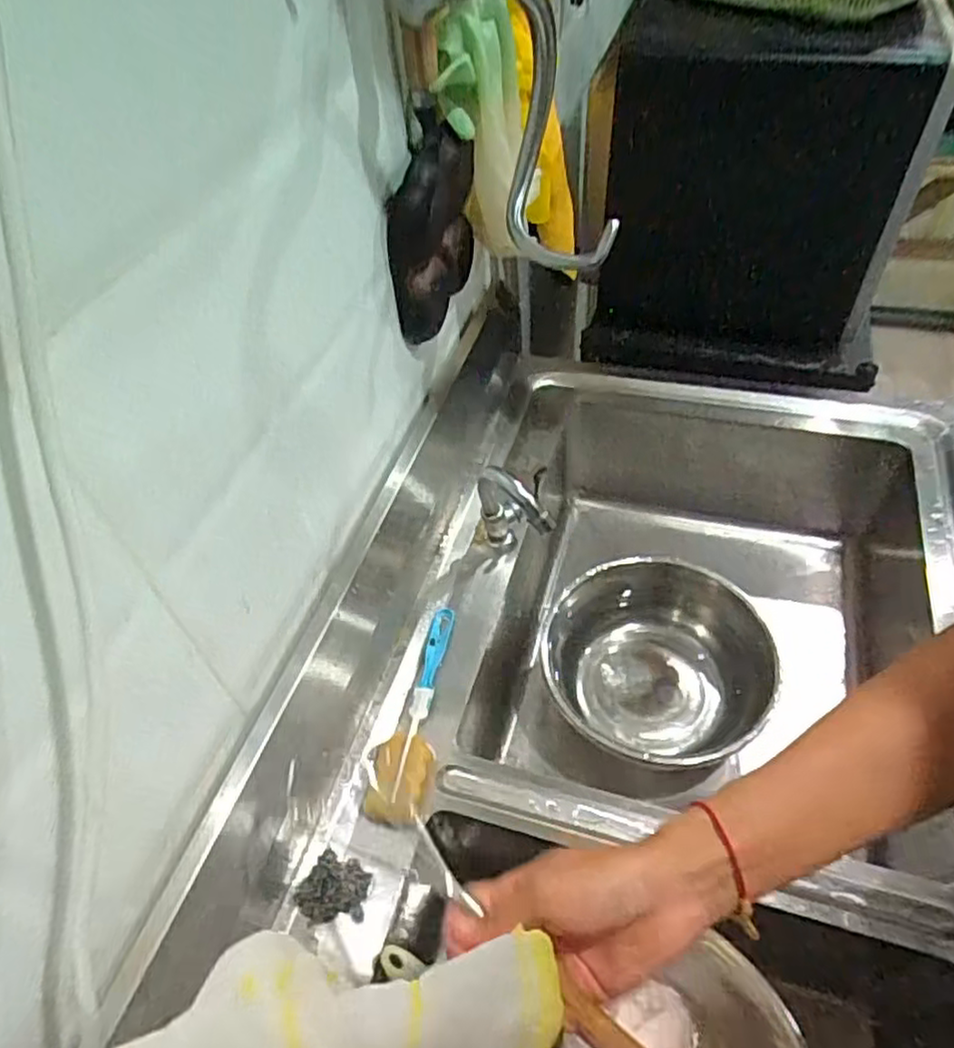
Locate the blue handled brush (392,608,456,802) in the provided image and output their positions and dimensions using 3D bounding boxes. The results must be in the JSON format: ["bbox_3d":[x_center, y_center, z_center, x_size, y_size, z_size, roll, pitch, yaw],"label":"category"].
[{"bbox_3d":[-0.051,0.160,0.653,0.023,0.023,0.201,5,50,10],"label":"blue handled brush"}]

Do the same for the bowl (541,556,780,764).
[{"bbox_3d":[0.212,0.165,0.819,0.237,0.113,0.244,-3,49,3],"label":"bowl"}]

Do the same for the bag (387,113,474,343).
[{"bbox_3d":[-0.039,-0.295,0.687,0.042,0.182,0.150,13,52,17],"label":"bag"}]

